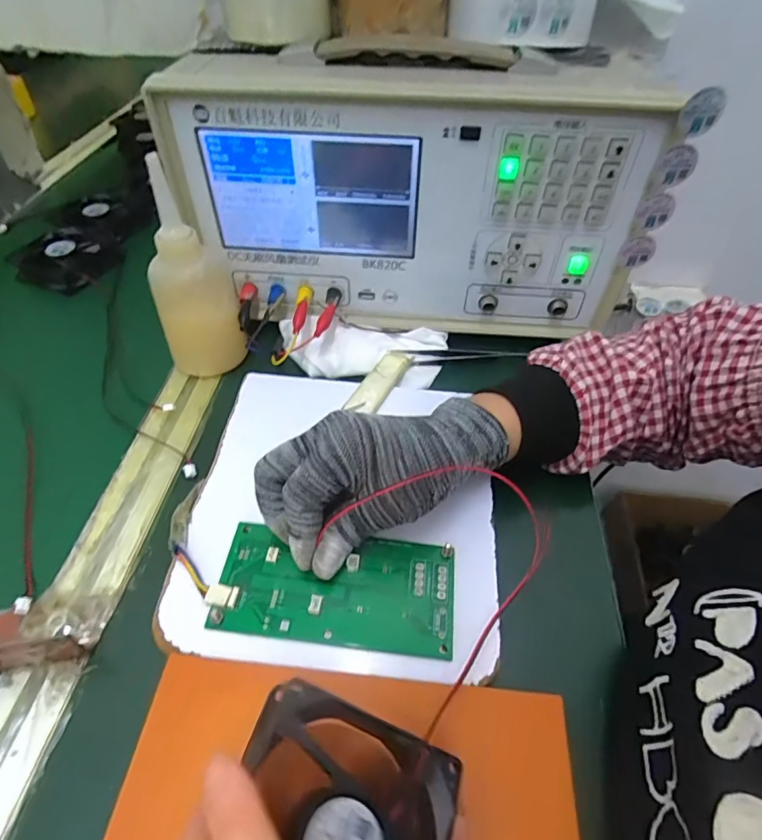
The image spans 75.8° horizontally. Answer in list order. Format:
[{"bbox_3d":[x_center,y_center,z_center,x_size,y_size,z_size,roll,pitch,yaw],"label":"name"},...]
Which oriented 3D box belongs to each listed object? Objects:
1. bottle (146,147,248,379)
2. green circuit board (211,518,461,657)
[{"bbox_3d":[-0.149,-0.111,0.376,0.064,0.138,0.064,-19,51,-15],"label":"bottle"},{"bbox_3d":[-0.026,0.096,0.283,0.134,0.008,0.063,5,49,2],"label":"green circuit board"}]

